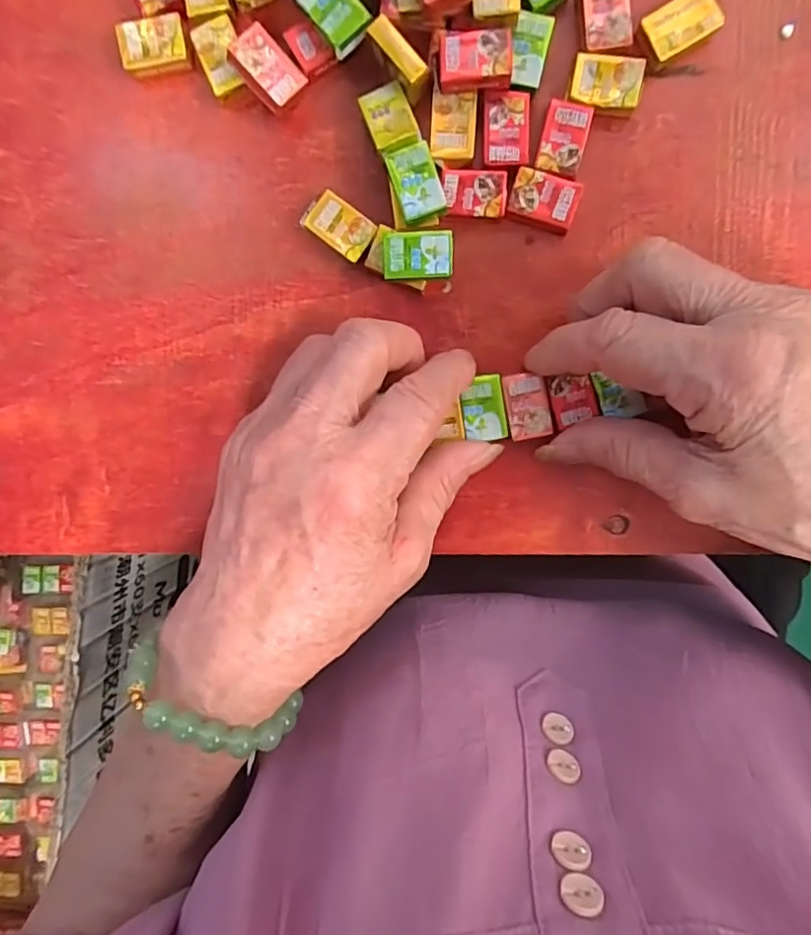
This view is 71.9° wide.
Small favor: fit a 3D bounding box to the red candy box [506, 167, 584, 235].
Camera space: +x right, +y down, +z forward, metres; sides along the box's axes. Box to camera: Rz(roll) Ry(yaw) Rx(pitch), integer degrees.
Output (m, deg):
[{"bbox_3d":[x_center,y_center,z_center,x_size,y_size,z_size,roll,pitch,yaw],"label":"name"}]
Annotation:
[{"bbox_3d":[0.052,-0.100,0.211,0.025,0.008,0.018,15,97,2],"label":"red candy box"}]

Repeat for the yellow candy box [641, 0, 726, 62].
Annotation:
[{"bbox_3d":[0.099,-0.159,0.202,0.025,0.008,0.016,-28,93,6],"label":"yellow candy box"}]

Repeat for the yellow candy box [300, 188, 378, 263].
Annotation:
[{"bbox_3d":[-0.025,-0.093,0.216,0.027,0.008,0.016,37,97,0],"label":"yellow candy box"}]

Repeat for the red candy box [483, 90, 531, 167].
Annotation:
[{"bbox_3d":[0.037,-0.125,0.204,0.017,0.004,0.025,0,96,4],"label":"red candy box"}]

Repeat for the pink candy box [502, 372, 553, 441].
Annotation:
[{"bbox_3d":[0.047,-0.024,0.214,0.015,0.004,0.025,-9,95,5],"label":"pink candy box"}]

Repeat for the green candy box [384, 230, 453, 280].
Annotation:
[{"bbox_3d":[0.005,-0.078,0.205,0.025,0.004,0.016,-1,101,3],"label":"green candy box"}]

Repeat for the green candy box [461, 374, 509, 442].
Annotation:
[{"bbox_3d":[0.030,-0.023,0.216,0.017,0.004,0.025,-7,96,5],"label":"green candy box"}]

